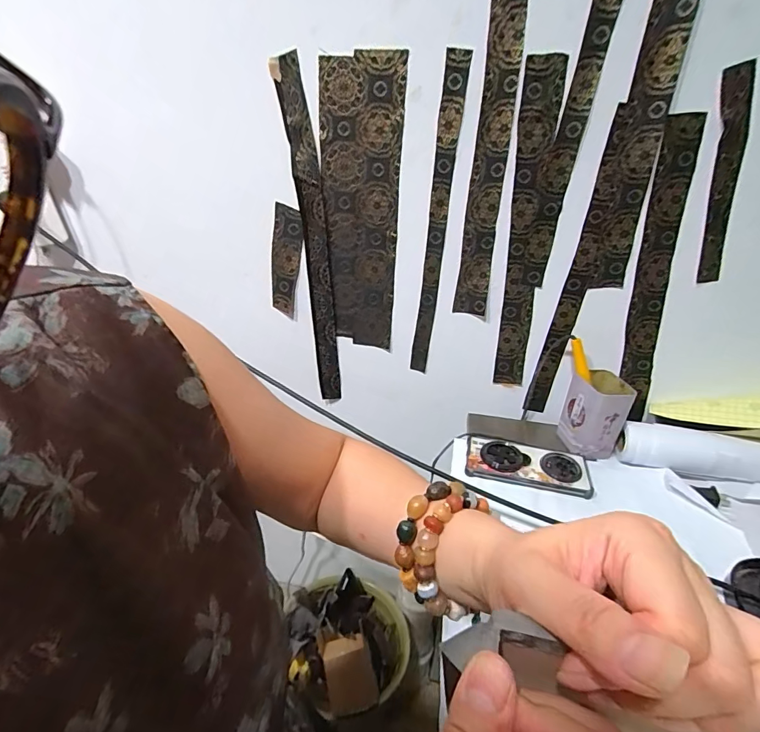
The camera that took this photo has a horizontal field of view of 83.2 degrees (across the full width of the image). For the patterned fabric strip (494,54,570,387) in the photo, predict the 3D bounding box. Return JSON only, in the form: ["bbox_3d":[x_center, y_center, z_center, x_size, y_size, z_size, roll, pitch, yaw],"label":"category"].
[{"bbox_3d":[0.203,-0.168,0.606,0.046,0.440,0.009,4,28,10],"label":"patterned fabric strip"}]

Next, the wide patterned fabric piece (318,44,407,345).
[{"bbox_3d":[-0.031,-0.219,0.635,0.113,0.399,0.009,7,28,8],"label":"wide patterned fabric piece"}]

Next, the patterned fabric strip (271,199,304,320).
[{"bbox_3d":[-0.154,-0.166,0.689,0.051,0.174,0.005,19,30,8],"label":"patterned fabric strip"}]

